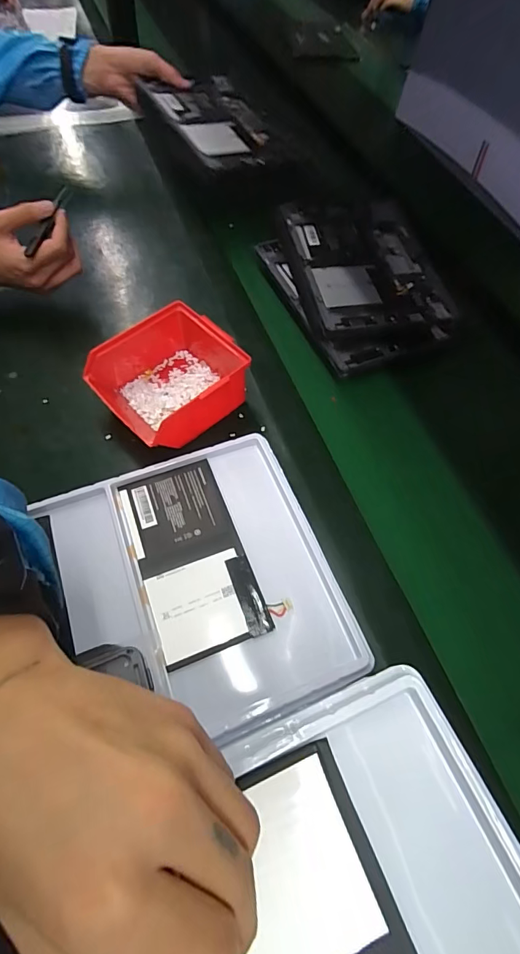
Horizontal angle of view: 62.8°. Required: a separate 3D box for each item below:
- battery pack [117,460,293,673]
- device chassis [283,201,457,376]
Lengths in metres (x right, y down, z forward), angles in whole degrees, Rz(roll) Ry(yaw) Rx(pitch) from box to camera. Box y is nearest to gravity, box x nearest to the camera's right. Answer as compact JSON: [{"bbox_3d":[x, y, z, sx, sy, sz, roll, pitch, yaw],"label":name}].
[{"bbox_3d":[-0.060,0.067,0.382,0.097,0.010,0.171,-19,64,-13],"label":"battery pack"},{"bbox_3d":[0.137,-0.269,0.564,0.180,0.035,0.297,-7,64,-5],"label":"device chassis"}]

